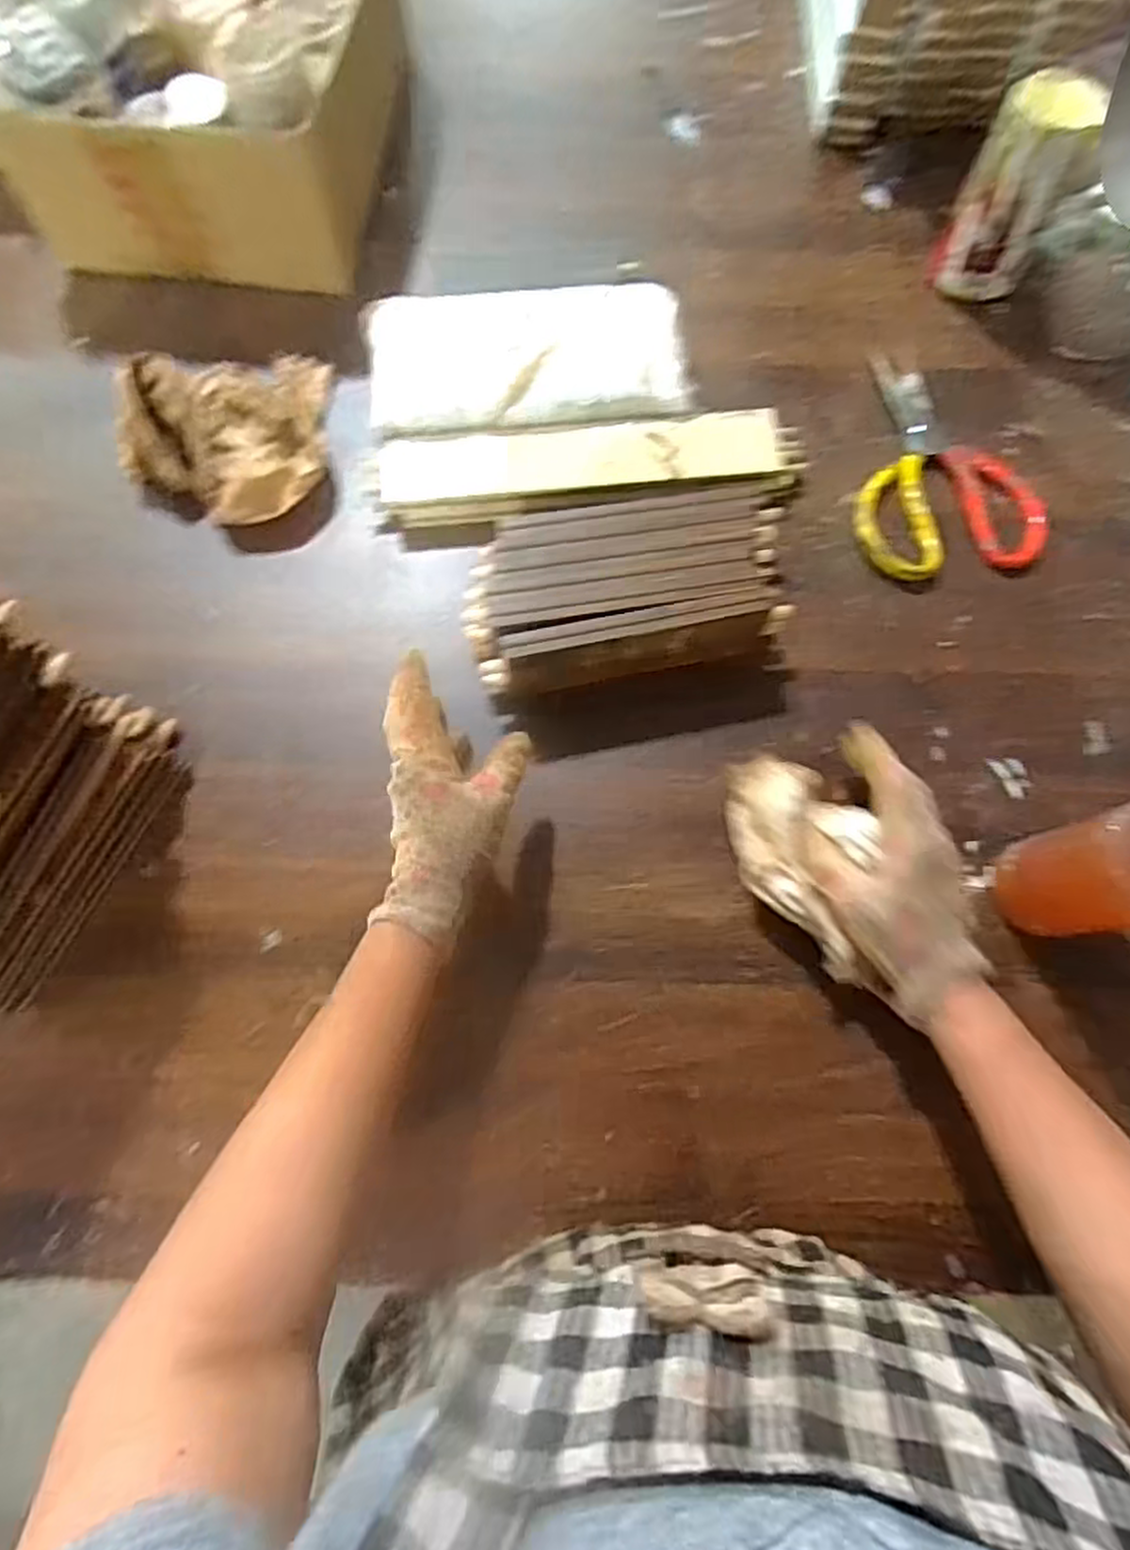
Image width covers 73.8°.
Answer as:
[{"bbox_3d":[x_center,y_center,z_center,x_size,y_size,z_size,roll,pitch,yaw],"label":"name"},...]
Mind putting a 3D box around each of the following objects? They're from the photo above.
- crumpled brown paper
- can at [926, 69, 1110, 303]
[{"bbox_3d":[-0.234,-0.264,0.547,0.125,0.070,0.153,20,75,5],"label":"crumpled brown paper"},{"bbox_3d":[0.342,-0.439,0.575,0.075,0.128,0.070,0,74,-1],"label":"can"}]

